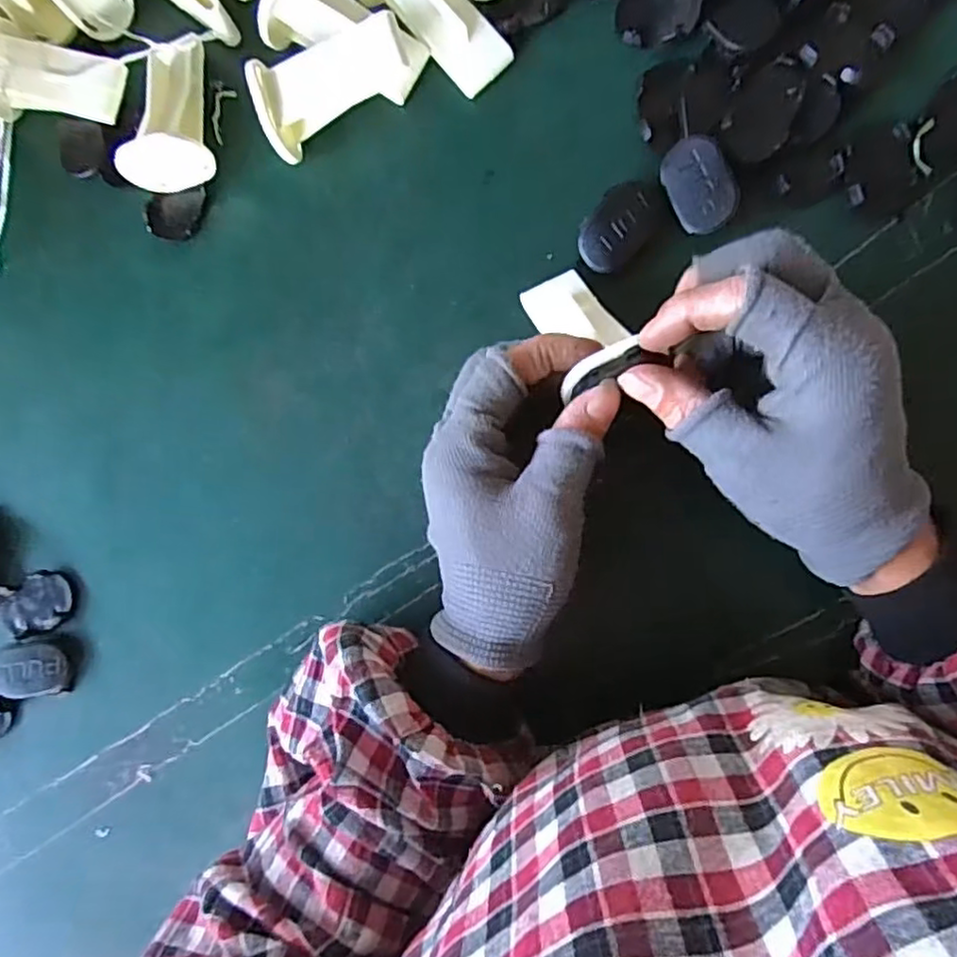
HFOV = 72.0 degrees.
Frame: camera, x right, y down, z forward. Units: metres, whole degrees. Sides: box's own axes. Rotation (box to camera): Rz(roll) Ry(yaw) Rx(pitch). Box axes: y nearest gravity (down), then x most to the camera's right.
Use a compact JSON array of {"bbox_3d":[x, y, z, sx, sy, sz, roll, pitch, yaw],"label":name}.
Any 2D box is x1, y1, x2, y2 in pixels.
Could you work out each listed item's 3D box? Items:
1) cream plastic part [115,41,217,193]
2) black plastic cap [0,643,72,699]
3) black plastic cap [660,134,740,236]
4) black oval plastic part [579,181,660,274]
[{"bbox_3d":[-0.158,-0.188,0.341,0.044,0.029,0.072,-2,89,7],"label":"cream plastic part"},{"bbox_3d":[-0.237,0.102,0.346,0.039,0.012,0.029,-4,89,6],"label":"black plastic cap"},{"bbox_3d":[0.104,-0.137,0.308,0.028,0.004,0.042,-23,97,33],"label":"black plastic cap"},{"bbox_3d":[0.068,-0.122,0.319,0.027,0.009,0.043,41,94,5],"label":"black oval plastic part"}]

